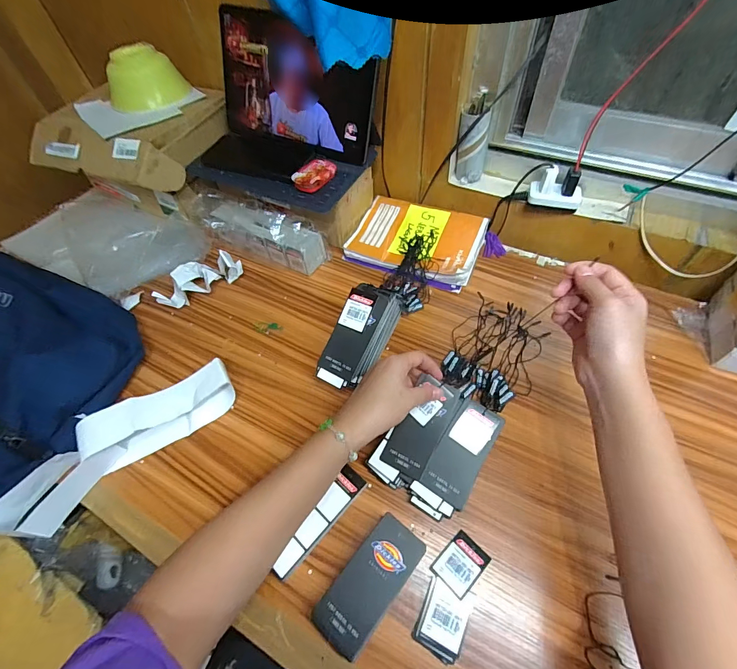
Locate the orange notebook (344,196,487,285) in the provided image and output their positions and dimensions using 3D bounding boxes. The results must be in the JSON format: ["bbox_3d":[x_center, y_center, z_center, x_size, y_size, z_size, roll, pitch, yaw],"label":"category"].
[{"bbox_3d":[0.080,-0.158,0.616,0.203,0.029,0.139,19,59,17],"label":"orange notebook"}]

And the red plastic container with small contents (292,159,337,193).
[{"bbox_3d":[-0.079,-0.235,0.554,0.040,0.023,0.069,28,61,21],"label":"red plastic container with small contents"}]

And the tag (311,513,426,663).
[{"bbox_3d":[0.003,0.233,0.352,0.051,0.022,0.113,33,64,24],"label":"tag"}]

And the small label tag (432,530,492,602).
[{"bbox_3d":[0.091,0.224,0.364,0.049,0.006,0.037,-39,61,-20],"label":"small label tag"}]

